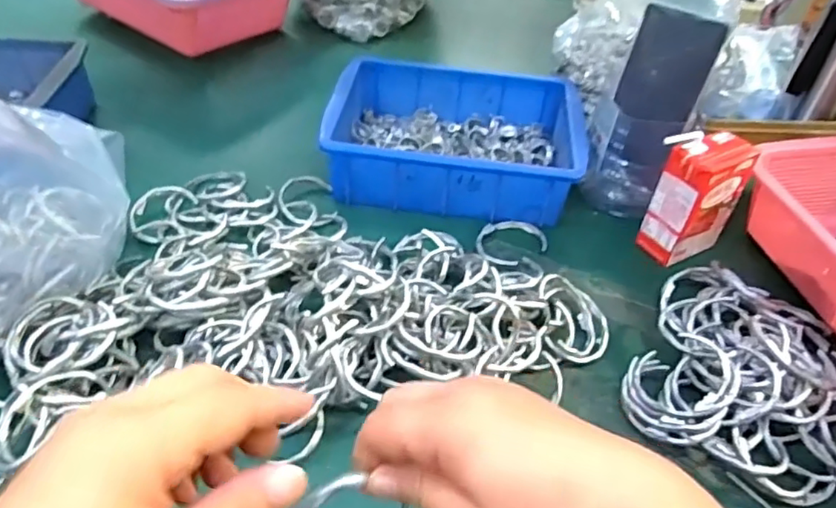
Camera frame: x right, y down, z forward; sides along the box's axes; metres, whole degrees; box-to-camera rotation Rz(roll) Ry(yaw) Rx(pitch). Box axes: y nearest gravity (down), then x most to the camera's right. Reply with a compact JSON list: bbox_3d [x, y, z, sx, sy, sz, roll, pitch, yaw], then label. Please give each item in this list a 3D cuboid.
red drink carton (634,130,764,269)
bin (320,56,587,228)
[{"bbox_3d":[0.244,-0.048,0.522,0.075,0.112,0.043,-16,49,-21],"label":"red drink carton"},{"bbox_3d":[0.037,-0.118,0.597,0.233,0.069,0.163,9,45,3],"label":"bin"}]

